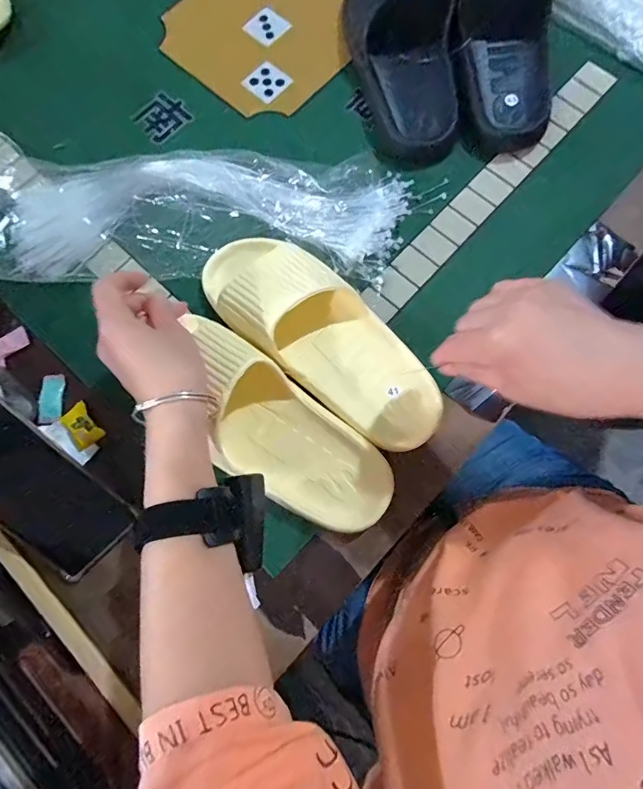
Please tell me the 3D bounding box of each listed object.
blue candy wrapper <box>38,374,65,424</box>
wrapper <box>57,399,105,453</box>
[{"bbox_3d":[-0.261,0.004,0.403,0.015,0.013,0.049,-6,77,-1],"label":"blue candy wrapper"},{"bbox_3d":[-0.228,0.029,0.390,0.025,0.009,0.044,-39,80,-8],"label":"wrapper"}]

